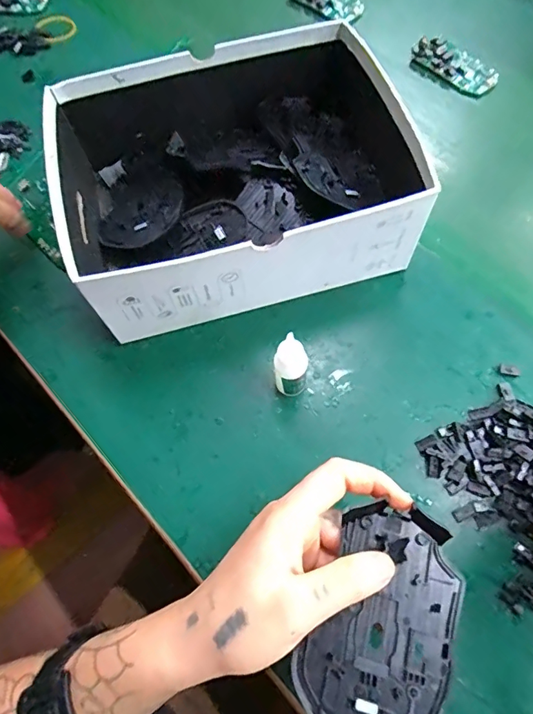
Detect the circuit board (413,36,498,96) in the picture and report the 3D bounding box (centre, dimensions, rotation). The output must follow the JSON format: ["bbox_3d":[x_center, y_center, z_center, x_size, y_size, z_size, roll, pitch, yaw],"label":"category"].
[{"bbox_3d":[0.199,-0.307,0.478,0.046,0.016,0.089,-40,70,-15],"label":"circuit board"}]

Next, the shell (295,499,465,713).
[{"bbox_3d":[0.059,0.137,0.229,0.068,0.008,0.113,21,68,11],"label":"shell"}]

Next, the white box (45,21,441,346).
[{"bbox_3d":[-0.026,-0.136,0.361,0.244,0.094,0.193,-17,66,-6],"label":"white box"}]

